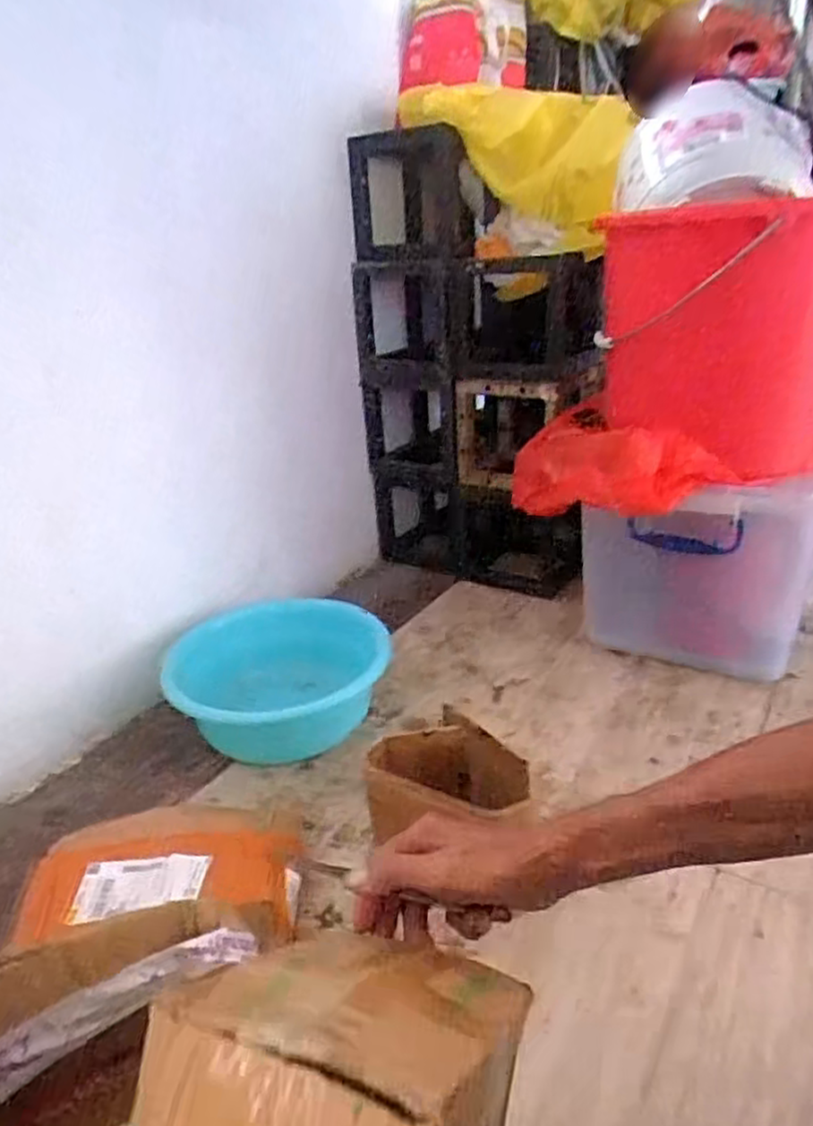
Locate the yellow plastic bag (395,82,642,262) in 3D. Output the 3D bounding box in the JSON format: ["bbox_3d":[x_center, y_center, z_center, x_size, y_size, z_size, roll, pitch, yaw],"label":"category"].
[{"bbox_3d":[0.202,-0.682,1.253,0.332,0.245,0.290,8,26,24],"label":"yellow plastic bag"}]

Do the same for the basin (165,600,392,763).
[{"bbox_3d":[-0.172,0.168,1.043,0.273,0.130,0.289,-2,25,1],"label":"basin"}]

